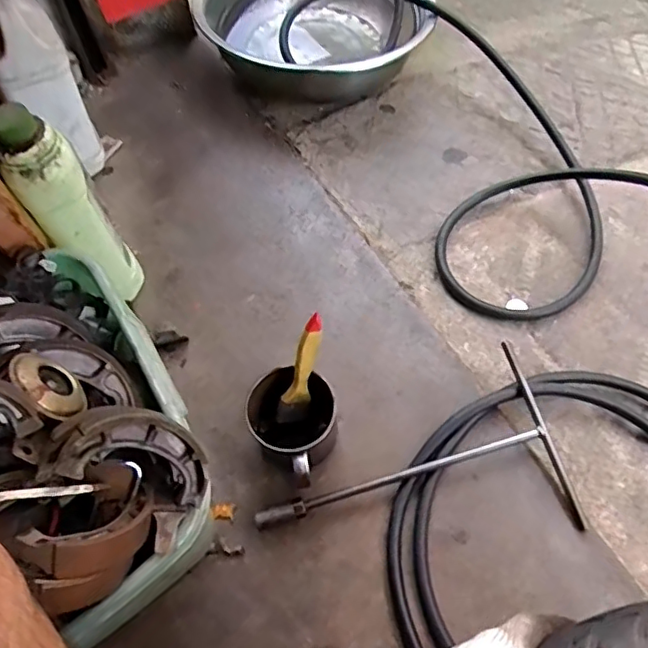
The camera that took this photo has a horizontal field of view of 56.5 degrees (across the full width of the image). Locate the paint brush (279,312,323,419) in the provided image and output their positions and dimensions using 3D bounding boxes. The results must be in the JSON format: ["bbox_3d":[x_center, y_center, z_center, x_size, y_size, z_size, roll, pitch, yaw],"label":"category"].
[{"bbox_3d":[-0.020,0.046,0.575,0.022,0.129,0.019,22,36,10],"label":"paint brush"}]

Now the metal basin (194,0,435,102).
[{"bbox_3d":[-0.015,-0.439,0.892,0.287,0.107,0.287,2,58,-2],"label":"metal basin"}]

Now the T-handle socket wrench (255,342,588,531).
[{"bbox_3d":[0.089,0.149,0.570,0.307,0.047,0.184,-17,60,-14],"label":"T-handle socket wrench"}]

